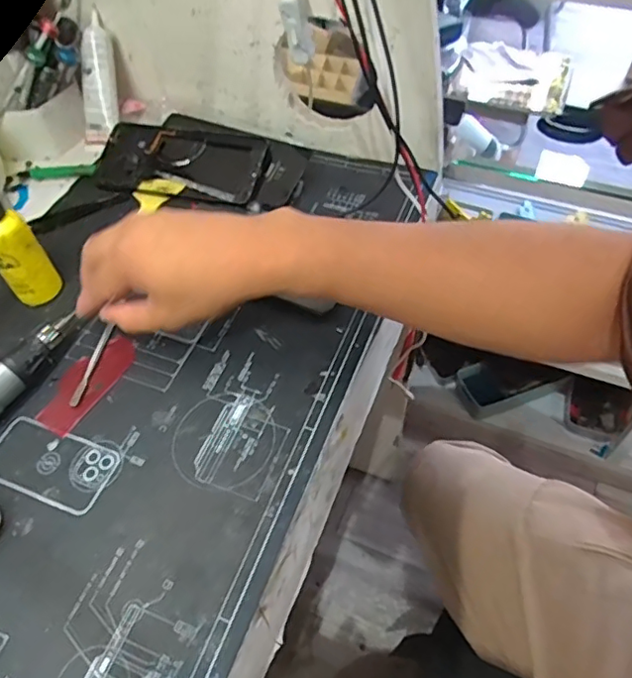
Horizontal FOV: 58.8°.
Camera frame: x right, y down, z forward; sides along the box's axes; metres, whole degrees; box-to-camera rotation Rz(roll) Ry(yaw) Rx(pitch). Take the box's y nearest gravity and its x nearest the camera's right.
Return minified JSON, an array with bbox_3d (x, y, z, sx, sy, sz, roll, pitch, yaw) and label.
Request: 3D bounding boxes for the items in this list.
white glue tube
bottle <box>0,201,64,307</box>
[{"bbox_3d":[-0.219,-0.257,0.567,0.039,0.126,0.022,15,25,13],"label":"white glue tube"},{"bbox_3d":[-0.232,-0.071,0.430,0.029,0.116,0.031,10,56,10],"label":"bottle"}]

